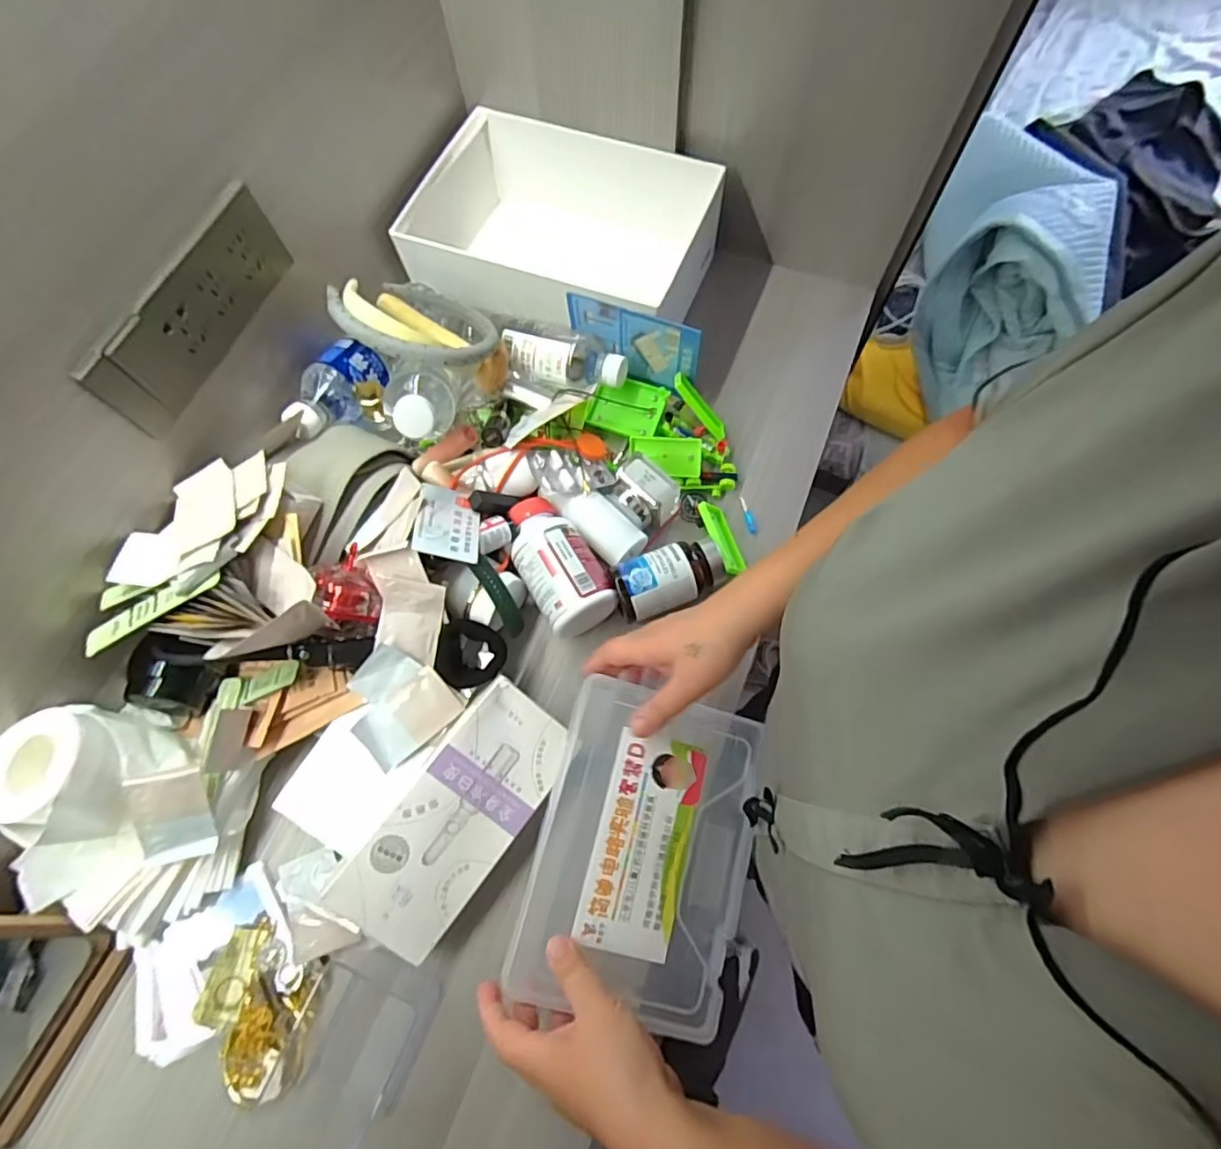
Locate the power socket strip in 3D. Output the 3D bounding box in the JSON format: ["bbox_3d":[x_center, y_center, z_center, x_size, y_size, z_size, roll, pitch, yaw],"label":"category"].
[{"bbox_3d":[-0.320,-0.204,0.464,0.016,0.077,0.193,18,72,9],"label":"power socket strip"}]

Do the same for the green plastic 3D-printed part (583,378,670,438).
[{"bbox_3d":[0.016,-0.177,0.635,0.075,0.019,0.059,17,86,-4],"label":"green plastic 3D-printed part"}]

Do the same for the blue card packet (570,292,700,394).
[{"bbox_3d":[0.023,-0.235,0.616,0.136,0.091,0.007,21,70,11],"label":"blue card packet"}]

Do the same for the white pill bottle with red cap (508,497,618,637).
[{"bbox_3d":[-0.048,-0.009,0.558,0.071,0.063,0.125,-30,72,-8],"label":"white pill bottle with red cap"}]

